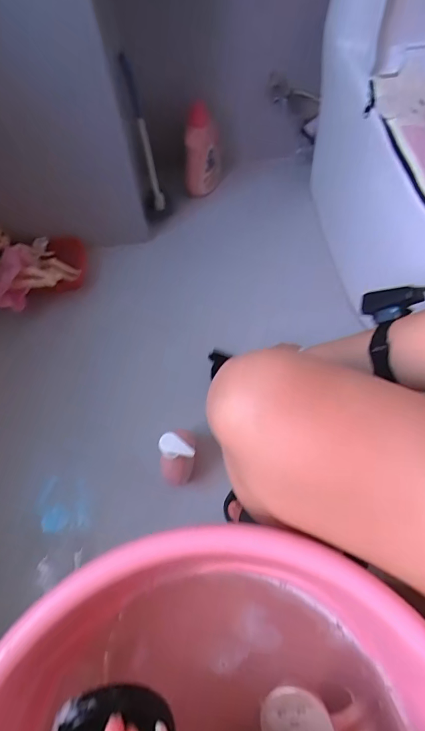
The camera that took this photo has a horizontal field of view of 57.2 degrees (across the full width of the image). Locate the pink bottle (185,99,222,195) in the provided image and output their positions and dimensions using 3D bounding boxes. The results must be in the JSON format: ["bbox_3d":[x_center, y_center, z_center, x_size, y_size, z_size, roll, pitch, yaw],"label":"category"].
[{"bbox_3d":[-0.023,-0.585,1.059,0.093,0.254,0.075,3,67,0],"label":"pink bottle"}]

